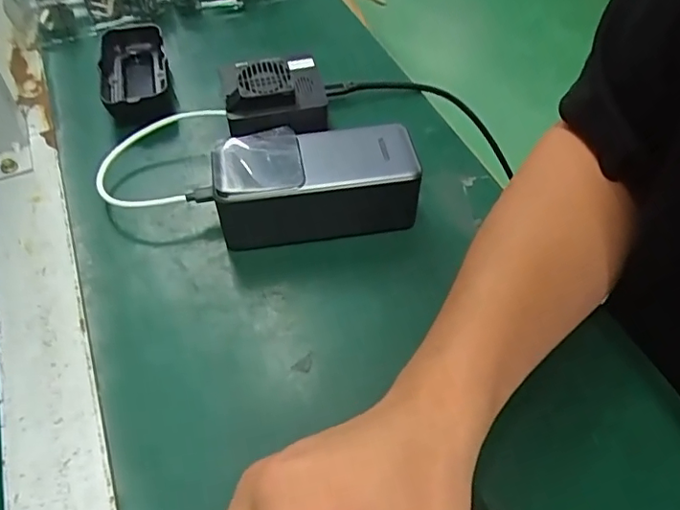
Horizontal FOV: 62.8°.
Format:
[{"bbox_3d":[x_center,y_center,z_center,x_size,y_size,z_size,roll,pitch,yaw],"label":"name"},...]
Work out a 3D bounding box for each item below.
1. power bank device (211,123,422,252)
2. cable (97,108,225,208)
[{"bbox_3d":[-0.016,-0.045,0.369,0.126,0.059,0.049,-7,52,-7],"label":"power bank device"},{"bbox_3d":[-0.129,-0.067,0.401,0.084,0.029,0.091,-1,51,-3],"label":"cable"}]

